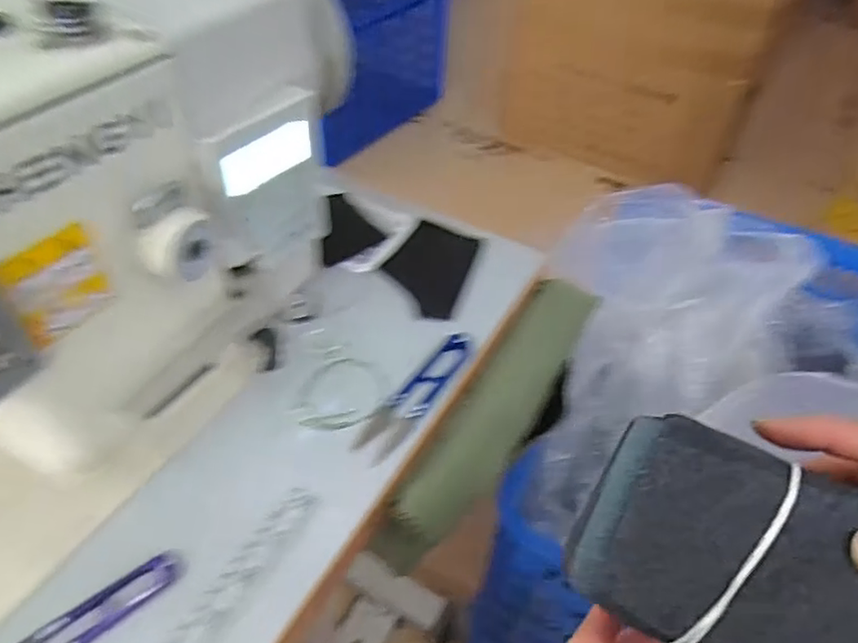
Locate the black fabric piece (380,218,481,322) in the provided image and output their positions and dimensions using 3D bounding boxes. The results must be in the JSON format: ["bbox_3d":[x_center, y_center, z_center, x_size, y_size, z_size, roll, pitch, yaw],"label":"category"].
[{"bbox_3d":[0.001,-0.046,0.519,0.064,0.004,0.112,15,46,8],"label":"black fabric piece"}]

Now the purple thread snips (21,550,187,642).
[{"bbox_3d":[-0.177,0.154,0.317,0.103,0.010,0.024,-29,55,-26],"label":"purple thread snips"}]

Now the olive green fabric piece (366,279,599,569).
[{"bbox_3d":[0.054,0.064,0.457,0.050,0.035,0.277,25,51,19],"label":"olive green fabric piece"}]

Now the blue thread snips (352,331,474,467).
[{"bbox_3d":[-0.007,0.049,0.428,0.027,0.009,0.117,31,53,23],"label":"blue thread snips"}]

